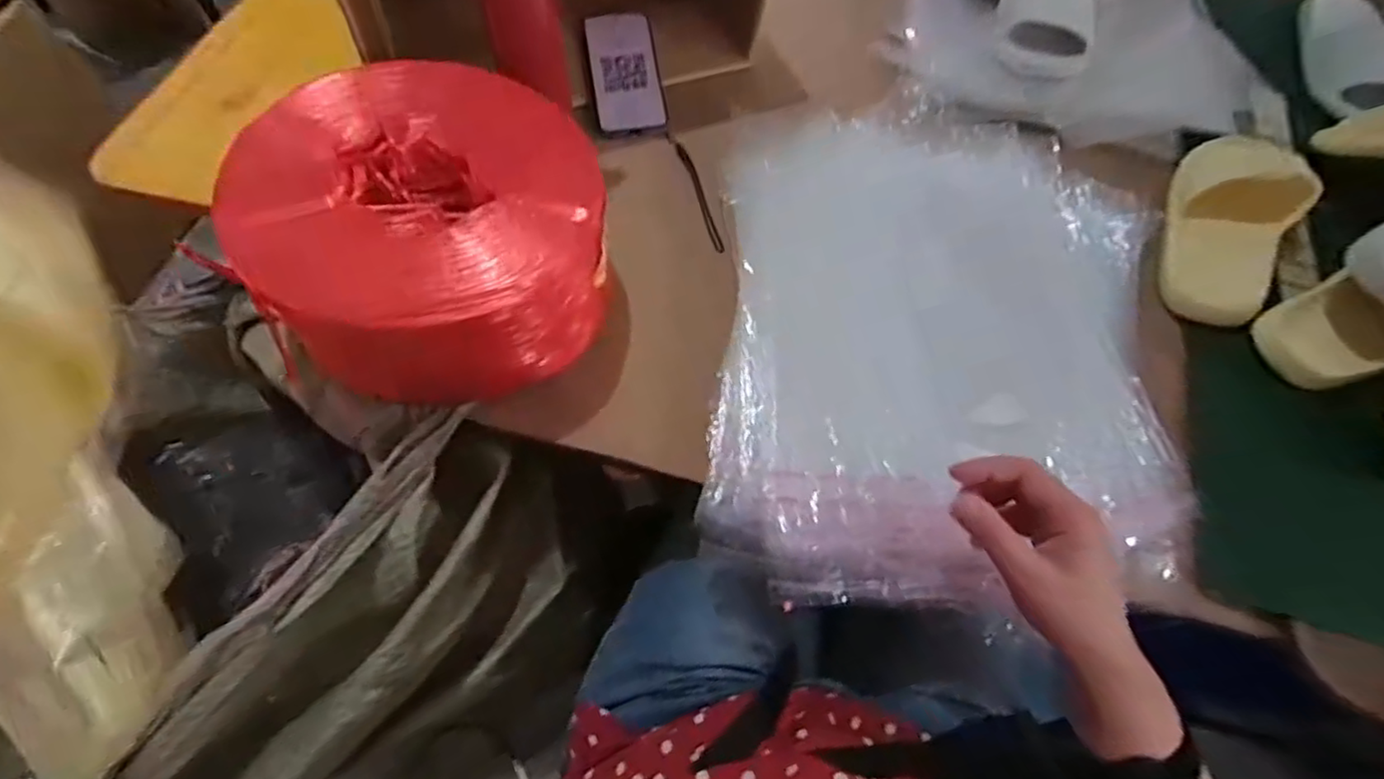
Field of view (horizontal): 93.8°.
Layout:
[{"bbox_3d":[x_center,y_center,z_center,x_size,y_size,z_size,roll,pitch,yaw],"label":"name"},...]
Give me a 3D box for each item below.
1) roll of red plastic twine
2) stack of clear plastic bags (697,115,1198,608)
[{"bbox_3d":[-0.214,-0.119,0.543,0.266,0.143,0.263,1,61,-2],"label":"roll of red plastic twine"},{"bbox_3d":[0.225,-0.065,0.577,0.402,0.047,0.512,5,61,1],"label":"stack of clear plastic bags"}]

